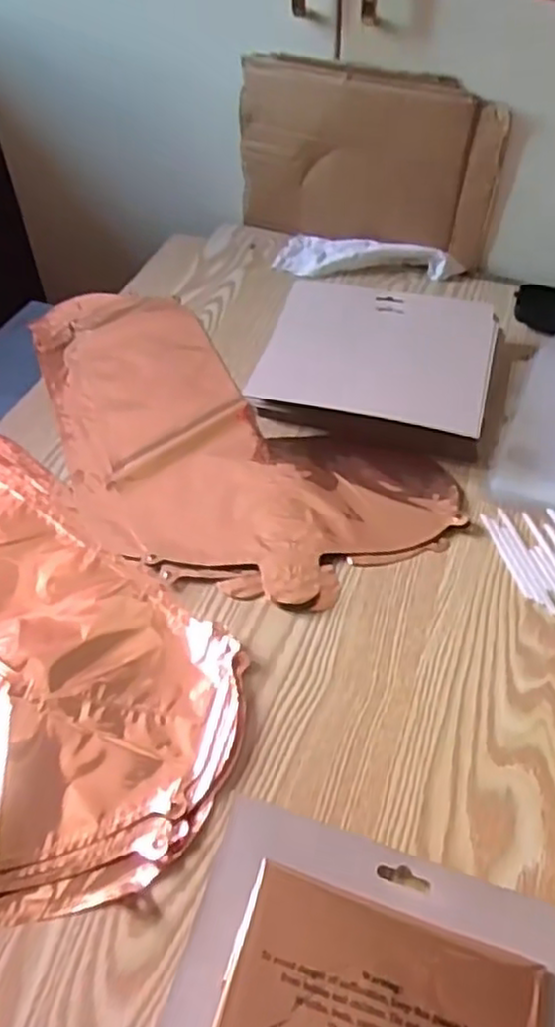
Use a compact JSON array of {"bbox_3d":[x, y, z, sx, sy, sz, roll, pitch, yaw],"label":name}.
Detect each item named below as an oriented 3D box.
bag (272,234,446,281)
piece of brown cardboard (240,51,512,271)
[{"bbox_3d":[0.091,-0.284,0.776,0.181,0.029,0.075,15,49,13],"label":"bag"},{"bbox_3d":[0.091,-0.368,0.748,0.276,0.181,0.015,16,50,15],"label":"piece of brown cardboard"}]

